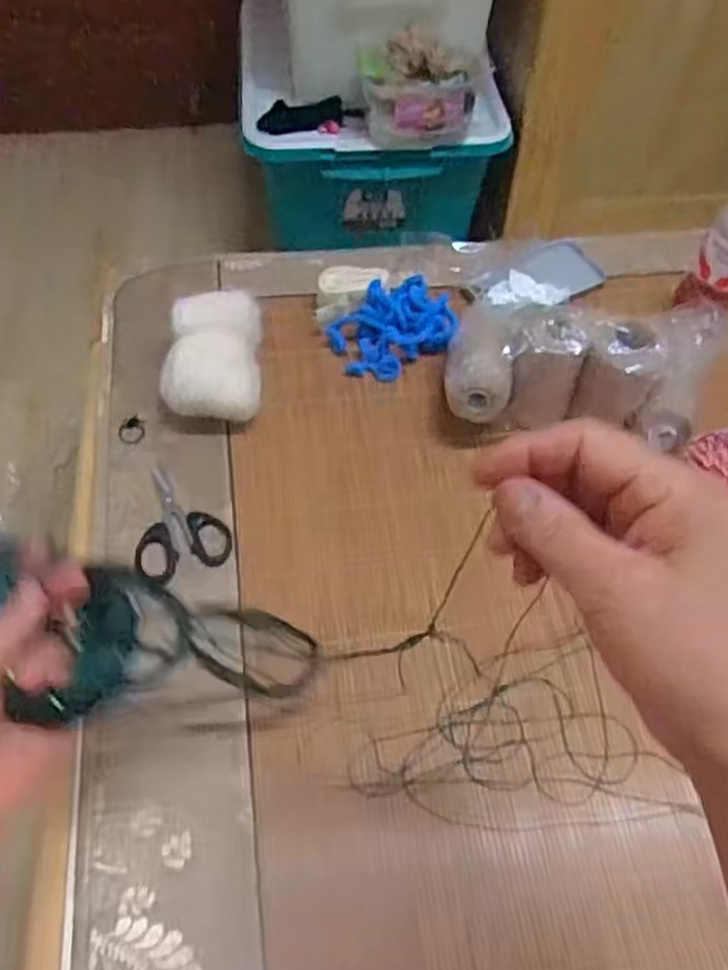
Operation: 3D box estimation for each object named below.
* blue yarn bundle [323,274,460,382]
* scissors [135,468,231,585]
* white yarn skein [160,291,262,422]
[{"bbox_3d":[0.032,-0.153,0.748,0.121,0.041,0.086,-30,62,-20],"label":"blue yarn bundle"},{"bbox_3d":[-0.160,0.029,0.639,0.075,0.010,0.107,-20,58,-16],"label":"scissors"},{"bbox_3d":[-0.136,-0.110,0.697,0.084,0.073,0.120,-1,56,-3],"label":"white yarn skein"}]

